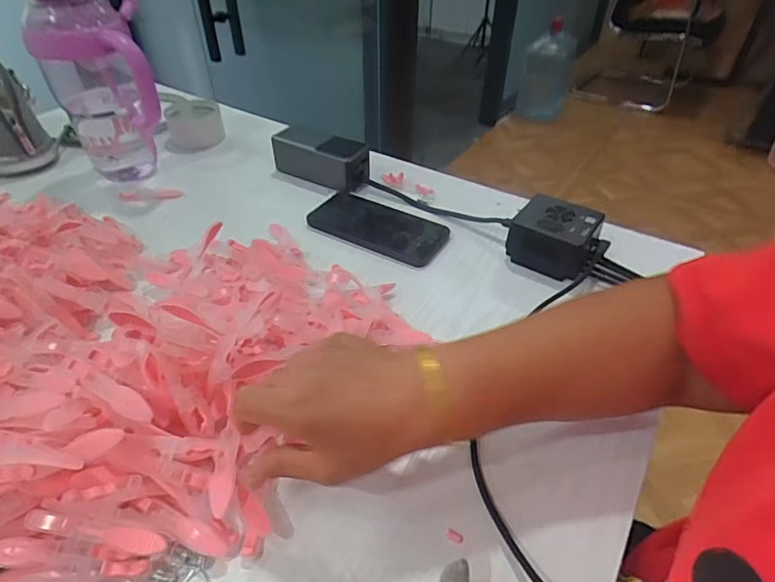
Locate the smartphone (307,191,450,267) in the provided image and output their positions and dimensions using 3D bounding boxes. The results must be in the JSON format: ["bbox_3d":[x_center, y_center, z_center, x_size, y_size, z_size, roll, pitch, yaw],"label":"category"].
[{"bbox_3d":[-0.014,-0.075,0.552,0.162,0.013,0.078,22,45,22],"label":"smartphone"}]

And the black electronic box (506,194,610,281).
[{"bbox_3d":[0.179,-0.055,0.504,0.092,0.053,0.078,18,44,18],"label":"black electronic box"}]

